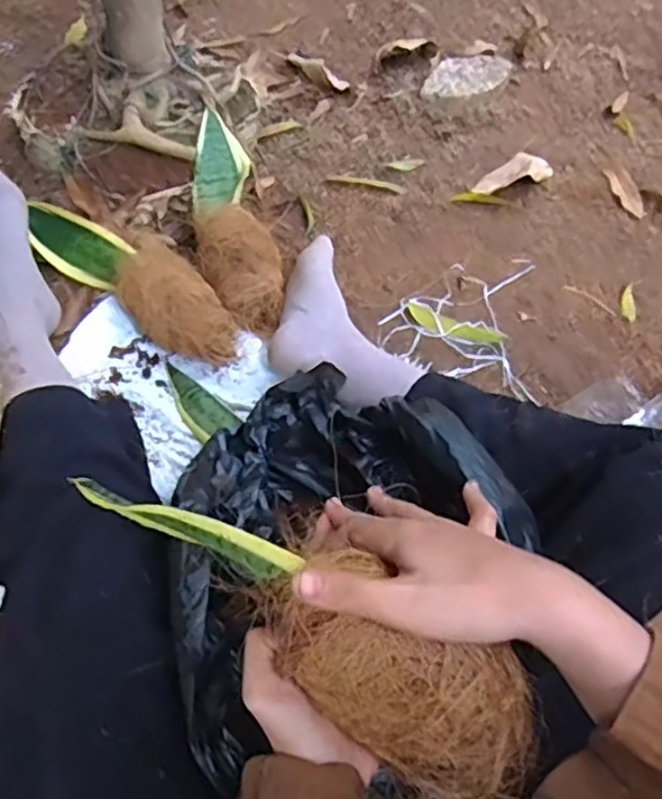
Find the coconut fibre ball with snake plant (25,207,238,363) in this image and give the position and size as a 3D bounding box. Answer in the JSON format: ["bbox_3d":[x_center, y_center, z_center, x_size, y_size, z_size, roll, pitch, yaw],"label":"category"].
[{"bbox_3d":[-0.235,-0.145,0.856,0.315,0.074,0.096,32,56,21],"label":"coconut fibre ball with snake plant"}]

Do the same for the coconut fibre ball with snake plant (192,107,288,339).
[{"bbox_3d":[-0.133,-0.230,0.917,0.096,0.091,0.350,-11,52,-12],"label":"coconut fibre ball with snake plant"}]

